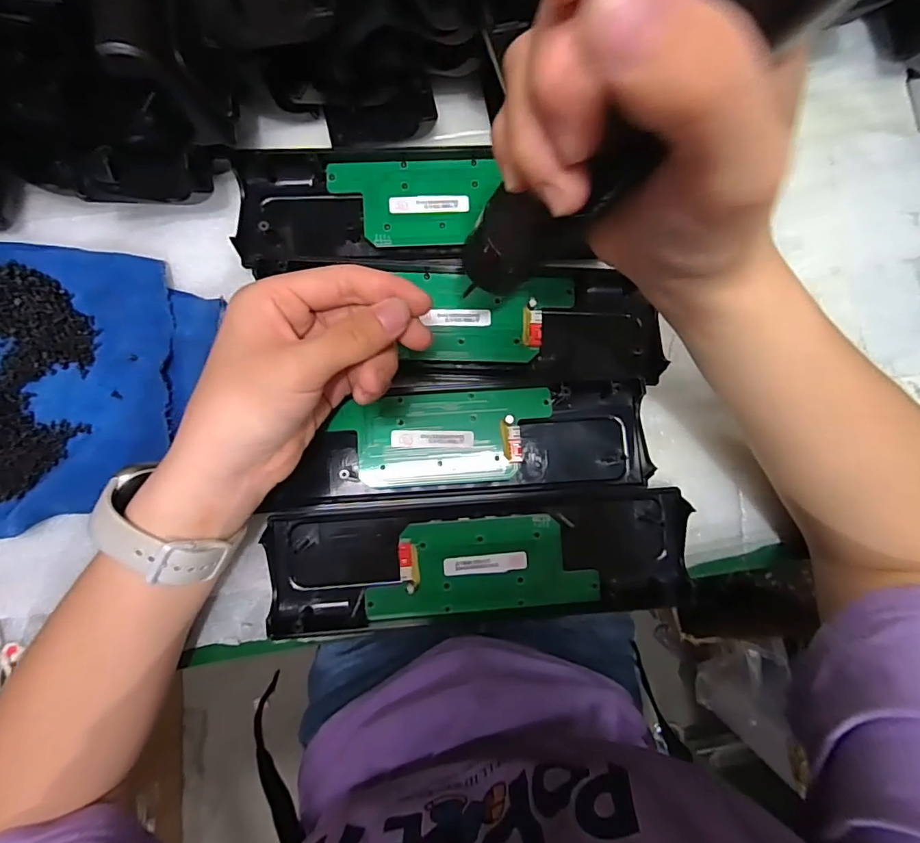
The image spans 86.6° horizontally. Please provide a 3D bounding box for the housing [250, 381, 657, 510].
[{"bbox_3d":[0.002,0.013,0.292,0.217,0.016,0.066,-4,88,-3],"label":"housing"}]

